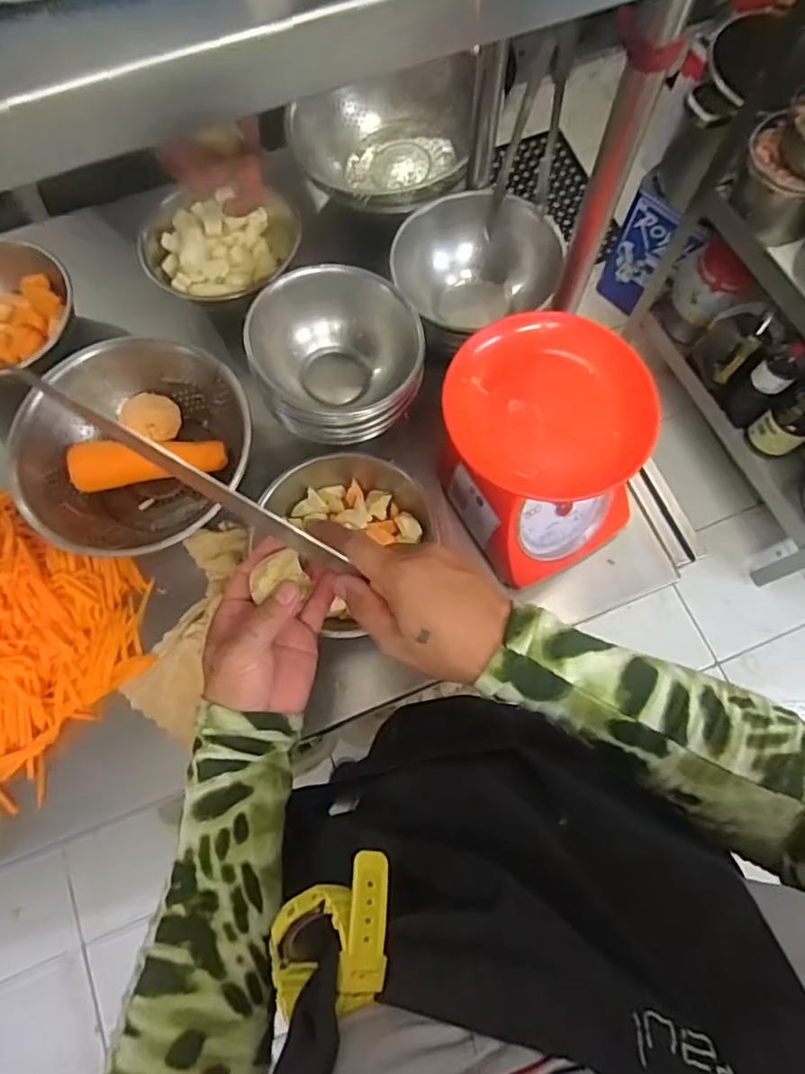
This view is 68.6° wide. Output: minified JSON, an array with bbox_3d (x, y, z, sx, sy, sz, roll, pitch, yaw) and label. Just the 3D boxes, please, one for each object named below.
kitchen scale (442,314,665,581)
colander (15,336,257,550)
[{"bbox_3d":[0.121,-0.076,0.531,0.154,0.146,0.181,-27,75,-7],"label":"kitchen scale"},{"bbox_3d":[-0.263,-0.083,0.599,0.213,0.087,0.219,37,77,10],"label":"colander"}]

